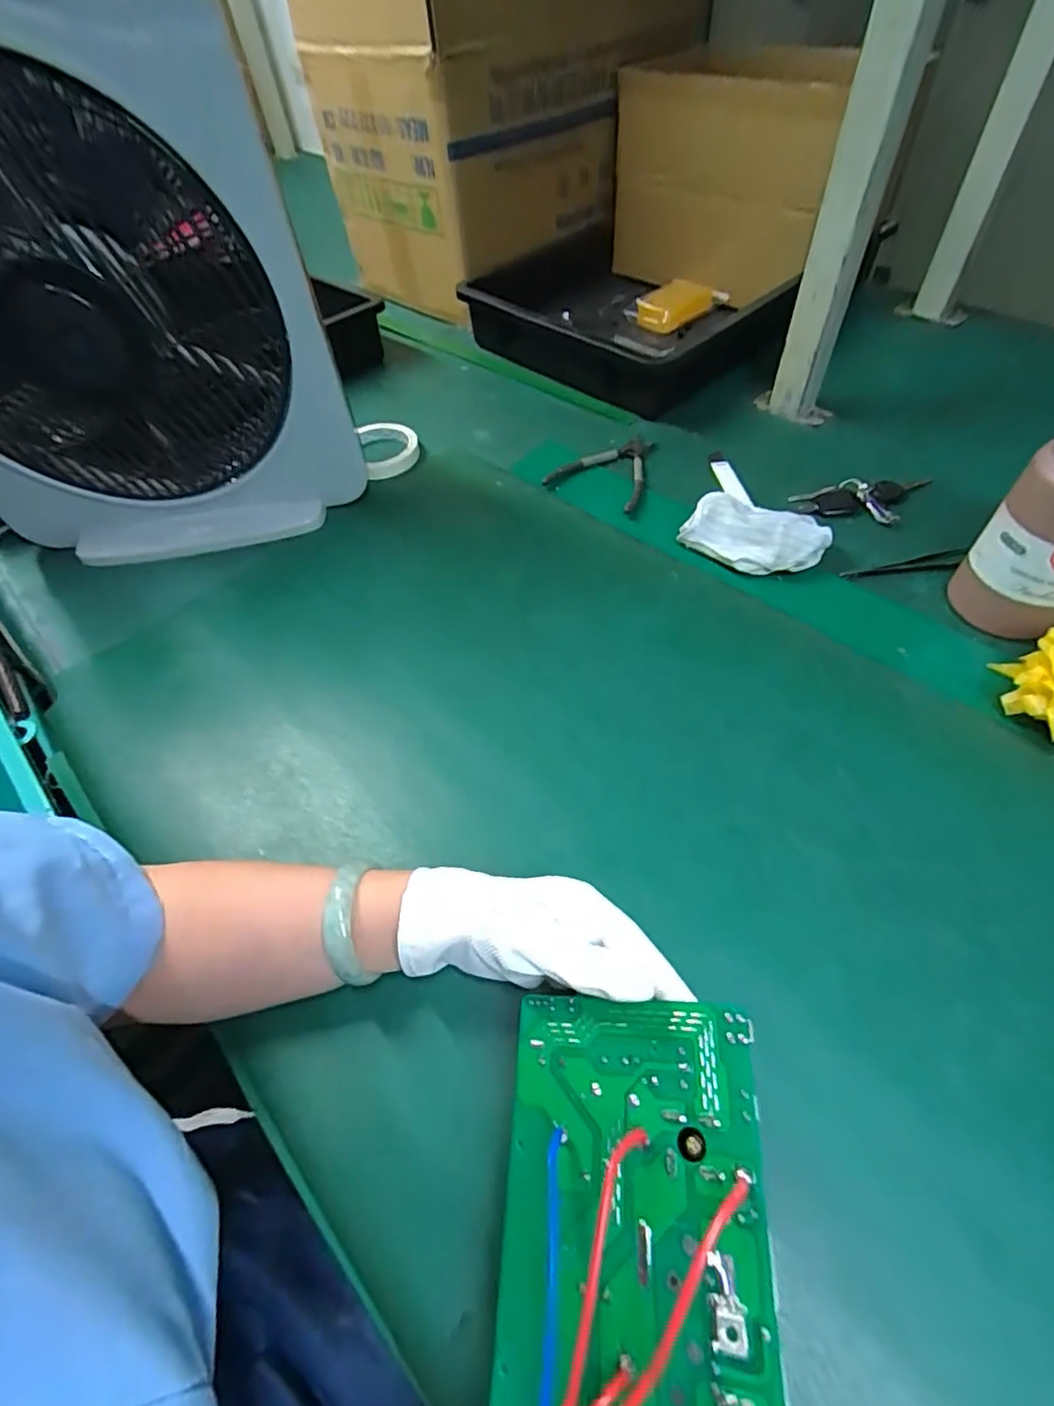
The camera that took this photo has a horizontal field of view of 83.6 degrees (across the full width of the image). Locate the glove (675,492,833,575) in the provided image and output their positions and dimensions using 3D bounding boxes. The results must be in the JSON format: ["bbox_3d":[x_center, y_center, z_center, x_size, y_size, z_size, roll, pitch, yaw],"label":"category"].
[{"bbox_3d":[0.215,-0.158,0.558,0.116,0.031,0.077,34,63,26],"label":"glove"}]

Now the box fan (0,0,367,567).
[{"bbox_3d":[-0.361,-0.323,0.491,0.370,0.421,0.109,-2,54,4],"label":"box fan"}]

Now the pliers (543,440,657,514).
[{"bbox_3d":[0.096,-0.264,0.658,0.103,0.010,0.129,24,60,21],"label":"pliers"}]

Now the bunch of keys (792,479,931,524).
[{"bbox_3d":[0.347,-0.207,0.597,0.137,0.012,0.059,-3,54,3],"label":"bunch of keys"}]

